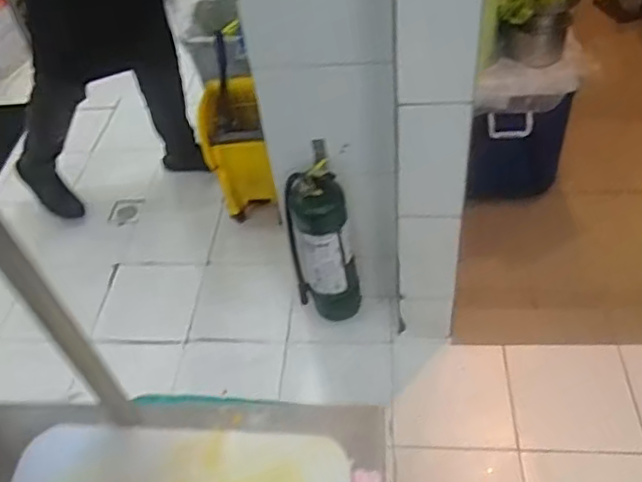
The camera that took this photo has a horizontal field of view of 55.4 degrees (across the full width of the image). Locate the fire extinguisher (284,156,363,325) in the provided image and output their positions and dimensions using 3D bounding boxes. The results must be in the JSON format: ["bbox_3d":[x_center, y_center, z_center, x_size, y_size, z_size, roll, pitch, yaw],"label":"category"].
[{"bbox_3d":[0.004,0.010,1.575,0.168,0.513,0.118,-6,46,2],"label":"fire extinguisher"}]

